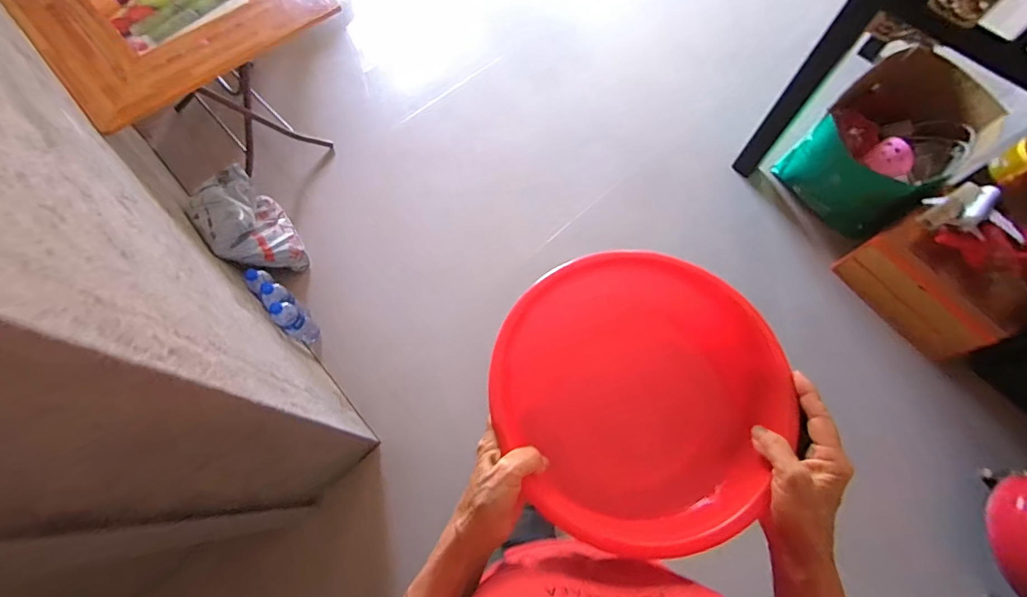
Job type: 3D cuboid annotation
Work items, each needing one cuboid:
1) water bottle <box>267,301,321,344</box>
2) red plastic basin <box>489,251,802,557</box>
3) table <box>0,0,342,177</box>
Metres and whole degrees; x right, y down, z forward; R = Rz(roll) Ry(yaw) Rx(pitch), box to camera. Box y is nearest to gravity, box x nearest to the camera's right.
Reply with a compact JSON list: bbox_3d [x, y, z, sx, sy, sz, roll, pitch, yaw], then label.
[{"bbox_3d":[-0.623,0.063,1.286,0.061,0.229,0.077,36,72,13],"label":"water bottle"},{"bbox_3d":[0.119,0.094,0.447,0.270,0.073,0.268,0,68,-1],"label":"red plastic basin"},{"bbox_3d":[-0.925,-0.726,1.410,0.678,0.444,0.701,-38,73,-15],"label":"table"}]

